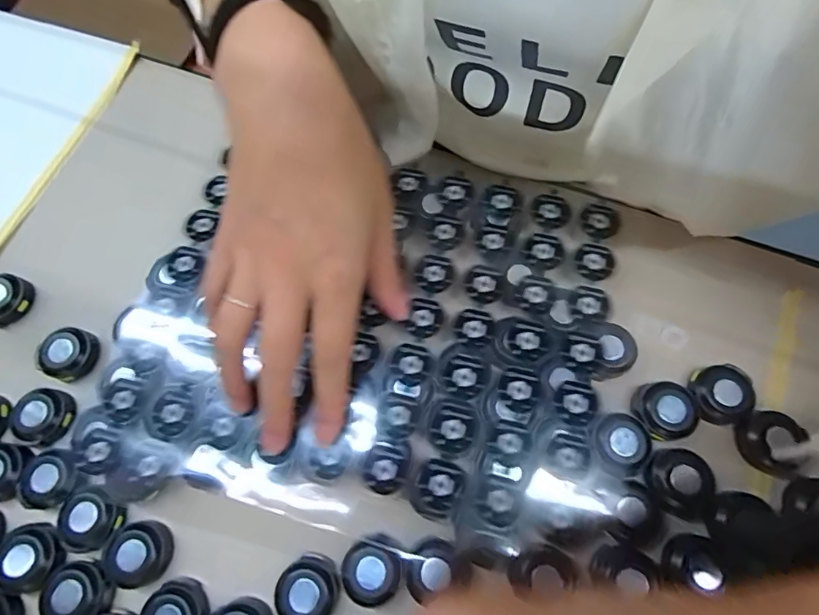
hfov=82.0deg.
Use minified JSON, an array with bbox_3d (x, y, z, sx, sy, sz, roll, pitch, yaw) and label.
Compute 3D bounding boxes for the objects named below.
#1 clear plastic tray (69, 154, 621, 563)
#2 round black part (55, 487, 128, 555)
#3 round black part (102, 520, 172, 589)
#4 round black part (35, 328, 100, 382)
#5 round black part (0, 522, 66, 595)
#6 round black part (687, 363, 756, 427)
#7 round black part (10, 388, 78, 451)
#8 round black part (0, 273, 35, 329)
[{"bbox_3d":[-0.028,0.011,0.262,0.260,0.007,0.200,8,70,6],"label":"clear plastic tray"},{"bbox_3d":[-0.161,0.108,0.236,0.030,0.009,0.029,-1,69,3],"label":"round black part"},{"bbox_3d":[-0.134,0.121,0.231,0.030,0.010,0.029,-1,69,3],"label":"round black part"},{"bbox_3d":[-0.194,0.026,0.268,0.027,0.010,0.029,-1,69,3],"label":"round black part"},{"bbox_3d":[-0.188,0.126,0.231,0.027,0.010,0.032,26,73,12],"label":"round black part"},{"bbox_3d":[0.161,0.045,0.245,0.027,0.014,0.030,-18,70,-4],"label":"round black part"},{"bbox_3d":[-0.200,0.060,0.256,0.029,0.009,0.030,-1,69,3],"label":"round black part"},{"bbox_3d":[-0.243,-0.005,0.280,0.029,0.012,0.030,-1,69,3],"label":"round black part"}]

